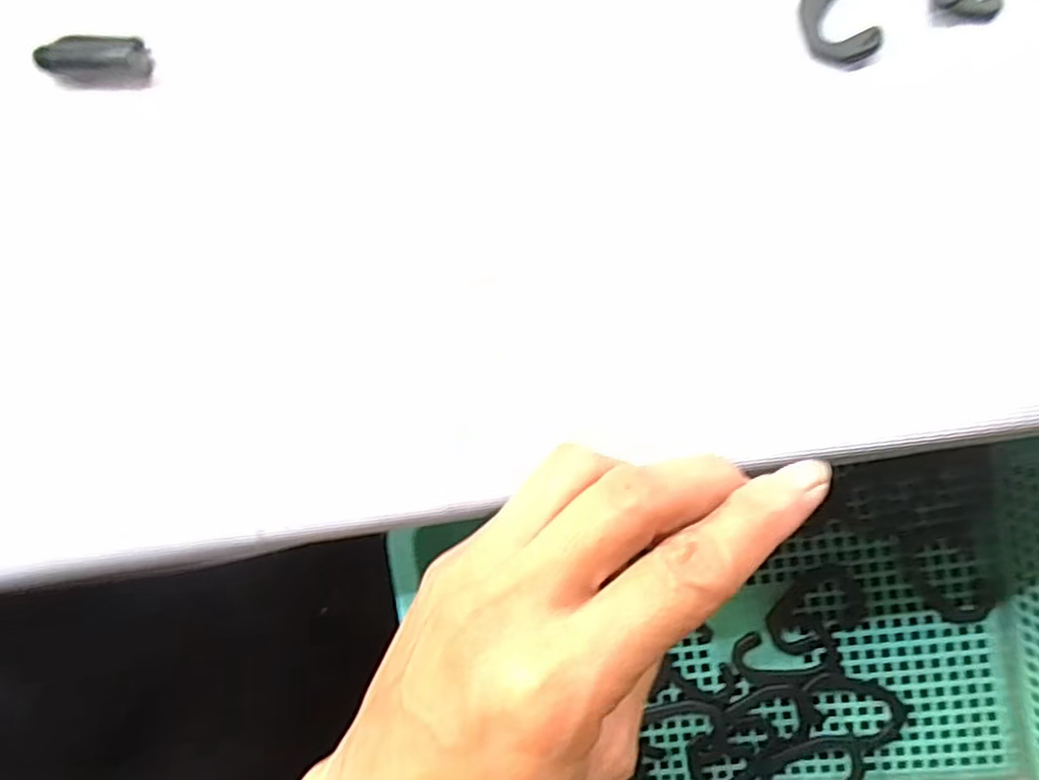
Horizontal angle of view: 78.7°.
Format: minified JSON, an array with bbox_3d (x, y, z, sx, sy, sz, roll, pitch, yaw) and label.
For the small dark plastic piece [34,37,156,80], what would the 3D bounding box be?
[{"bbox_3d":[-0.151,-0.117,0.225,0.037,0.013,0.013,-5,87,7],"label":"small dark plastic piece"}]

